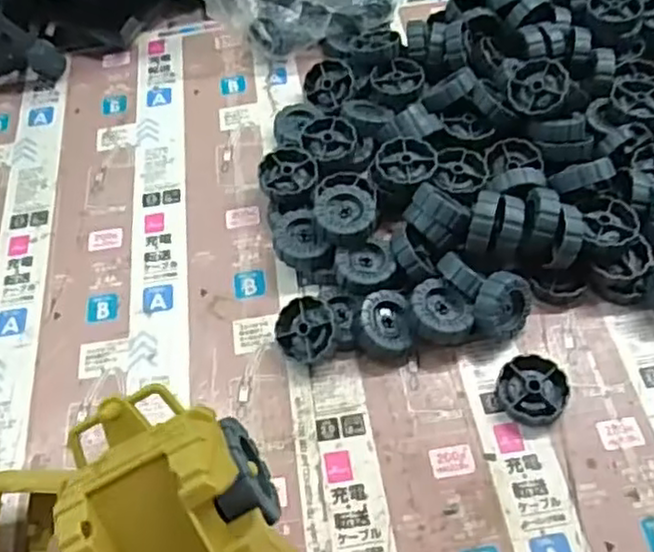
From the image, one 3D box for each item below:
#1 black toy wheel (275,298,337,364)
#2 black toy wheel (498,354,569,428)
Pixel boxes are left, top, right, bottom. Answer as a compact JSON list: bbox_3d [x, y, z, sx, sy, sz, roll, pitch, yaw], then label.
[{"bbox_3d":[-0.011,0.032,0.402,0.037,0.011,0.037,-7,74,25],"label":"black toy wheel"},{"bbox_3d":[0.116,0.064,0.386,0.037,0.014,0.038,-3,55,4],"label":"black toy wheel"}]

